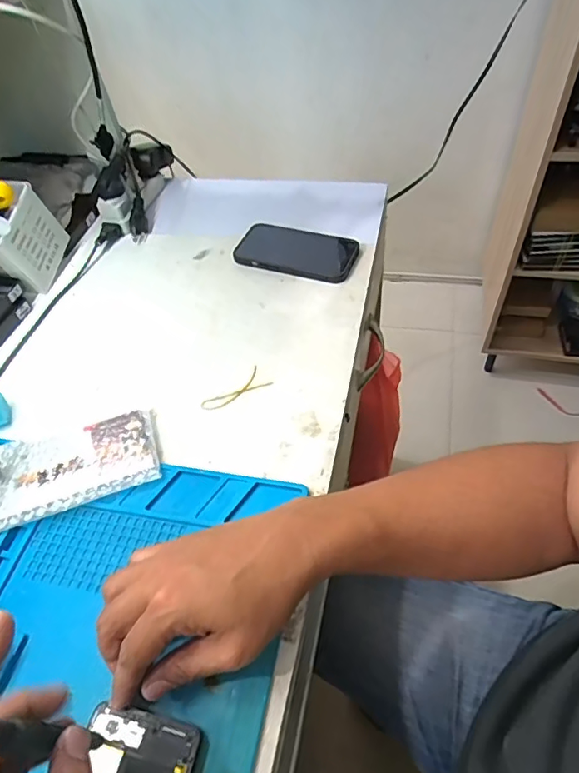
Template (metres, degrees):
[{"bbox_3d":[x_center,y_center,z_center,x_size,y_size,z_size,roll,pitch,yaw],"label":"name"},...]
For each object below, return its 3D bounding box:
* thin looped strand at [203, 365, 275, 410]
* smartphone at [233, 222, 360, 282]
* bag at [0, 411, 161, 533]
[{"bbox_3d":[-0.056,0.003,0.500,0.073,0.004,0.030,-30,55,-19],"label":"thin looped strand"},{"bbox_3d":[0.009,-0.171,0.626,0.152,0.017,0.083,15,54,16],"label":"smartphone"},{"bbox_3d":[-0.206,0.075,0.444,0.172,0.014,0.087,-15,53,-7],"label":"bag"}]

